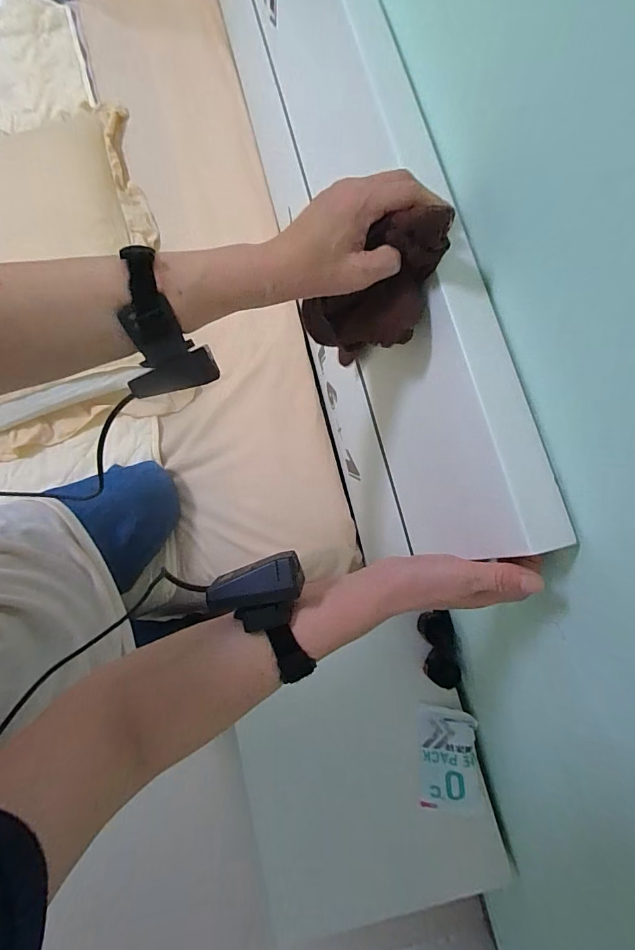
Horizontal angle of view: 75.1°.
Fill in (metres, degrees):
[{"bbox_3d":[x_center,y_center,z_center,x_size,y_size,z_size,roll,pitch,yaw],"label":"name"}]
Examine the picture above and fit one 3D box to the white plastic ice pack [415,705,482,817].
[{"bbox_3d":[0.216,0.475,0.687,0.094,0.030,0.154,-1,78,1],"label":"white plastic ice pack"}]

